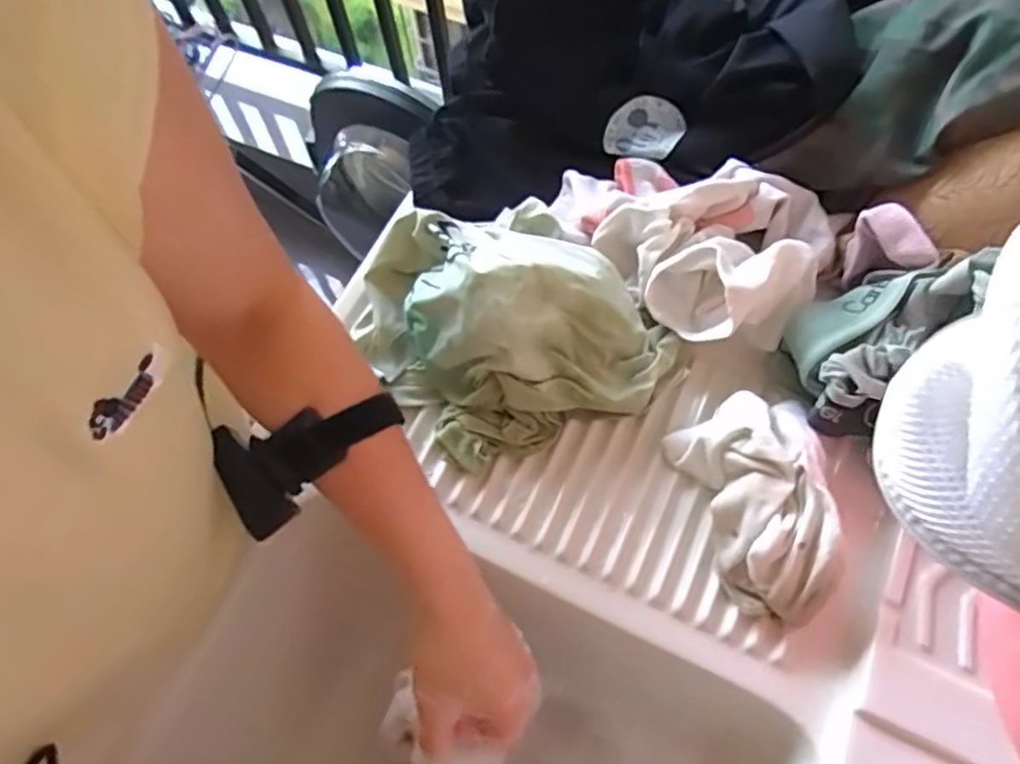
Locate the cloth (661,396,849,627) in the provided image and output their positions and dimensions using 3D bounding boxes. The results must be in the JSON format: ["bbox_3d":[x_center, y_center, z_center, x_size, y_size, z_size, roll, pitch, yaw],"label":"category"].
[{"bbox_3d":[0.159,0.078,0.433,0.088,0.054,0.145,-2,65,2],"label":"cloth"}]

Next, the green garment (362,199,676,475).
[{"bbox_3d":[-0.006,-0.049,0.473,0.180,0.084,0.200,-33,68,-12],"label":"green garment"}]

